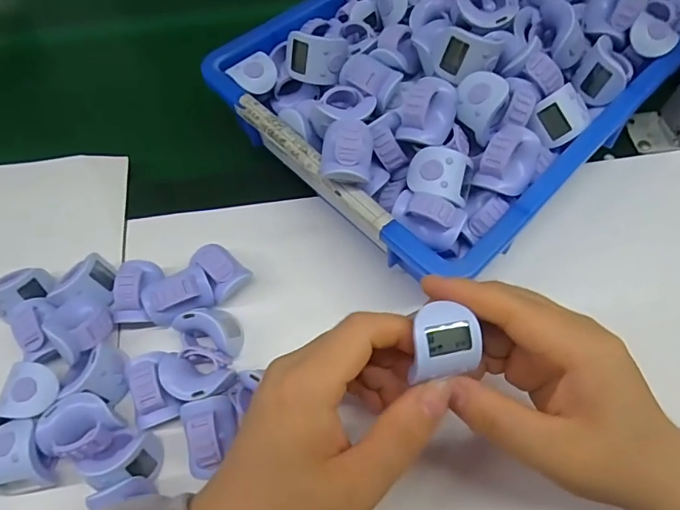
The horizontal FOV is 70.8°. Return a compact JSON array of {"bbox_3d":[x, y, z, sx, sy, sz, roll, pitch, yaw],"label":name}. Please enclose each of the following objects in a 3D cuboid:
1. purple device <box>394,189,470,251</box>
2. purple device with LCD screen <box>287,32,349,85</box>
[{"bbox_3d":[0.052,-0.024,0.279,0.041,0.019,0.024,35,69,17],"label":"purple device"},{"bbox_3d":[-0.016,-0.135,0.329,0.040,0.030,0.020,5,32,-10],"label":"purple device with LCD screen"}]

